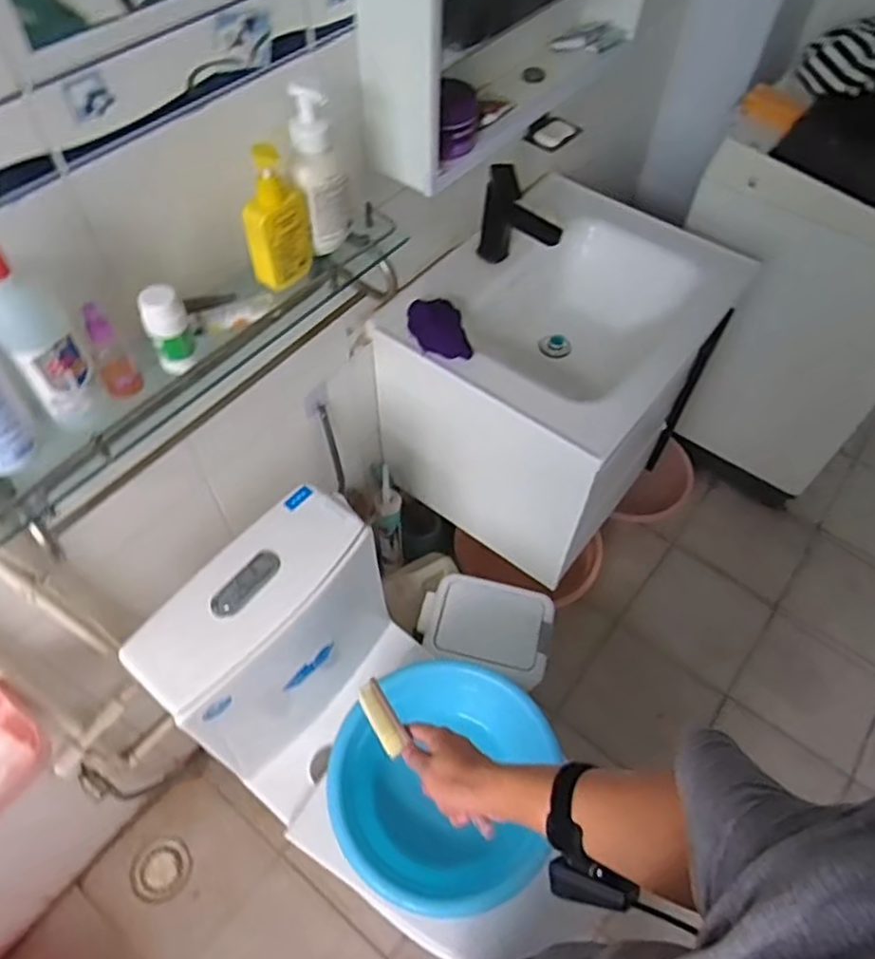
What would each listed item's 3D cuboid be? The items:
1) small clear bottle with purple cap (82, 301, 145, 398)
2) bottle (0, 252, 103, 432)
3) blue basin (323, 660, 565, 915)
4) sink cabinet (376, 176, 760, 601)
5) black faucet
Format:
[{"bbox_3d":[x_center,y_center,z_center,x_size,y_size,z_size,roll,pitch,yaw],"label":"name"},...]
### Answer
[{"bbox_3d":[-0.332,-0.127,0.689,0.026,0.112,0.036,-3,56,-4],"label":"small clear bottle with purple cap"},{"bbox_3d":[-0.364,-0.127,0.618,0.056,0.204,0.046,-29,61,-20],"label":"bottle"},{"bbox_3d":[0.006,0.469,1.061,0.330,0.126,0.354,1,56,-1],"label":"blue basin"},{"bbox_3d":[0.230,-0.197,1.419,0.476,0.546,0.545,36,62,21],"label":"sink cabinet"},{"bbox_3d":[0.153,-0.456,1.214,0.147,0.185,0.038,28,59,16],"label":"black faucet"}]

